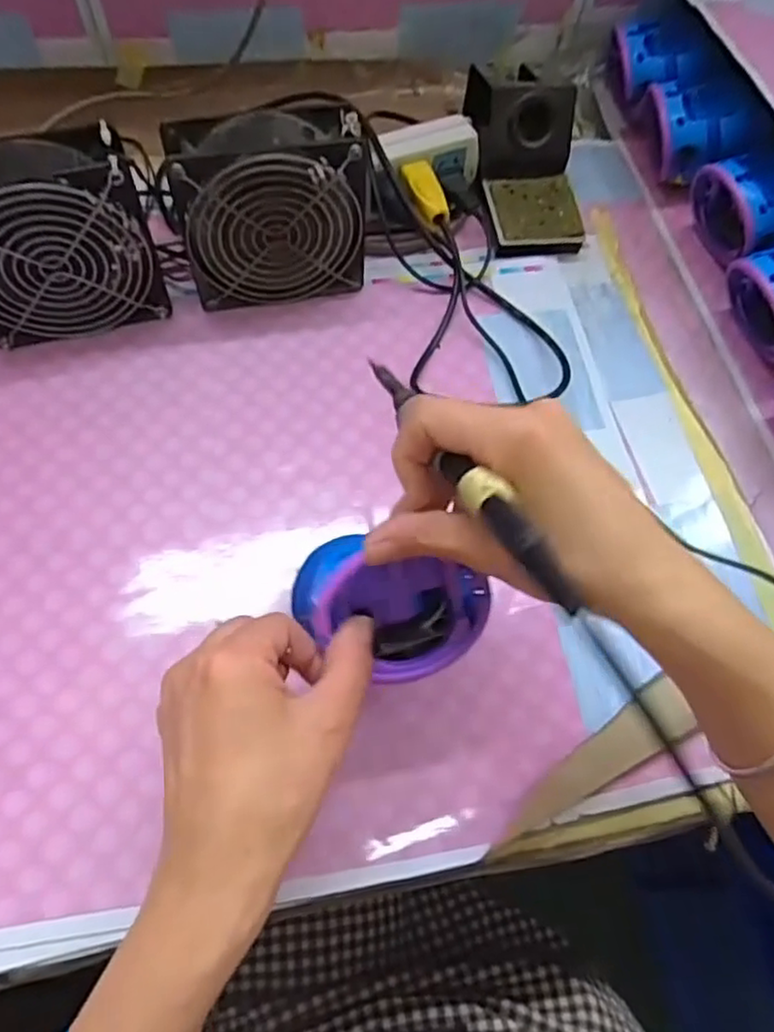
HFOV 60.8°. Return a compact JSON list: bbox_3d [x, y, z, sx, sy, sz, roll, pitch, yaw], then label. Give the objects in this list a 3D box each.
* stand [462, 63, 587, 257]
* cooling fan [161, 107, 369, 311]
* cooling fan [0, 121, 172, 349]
[{"bbox_3d":[0.107,-0.285,0.519,0.077,0.071,0.142,-6,65,-7],"label":"stand"},{"bbox_3d":[-0.077,-0.205,0.442,0.116,0.121,0.050,-11,65,-9],"label":"cooling fan"},{"bbox_3d":[-0.210,-0.172,0.417,0.122,0.117,0.051,-16,66,-11],"label":"cooling fan"}]

